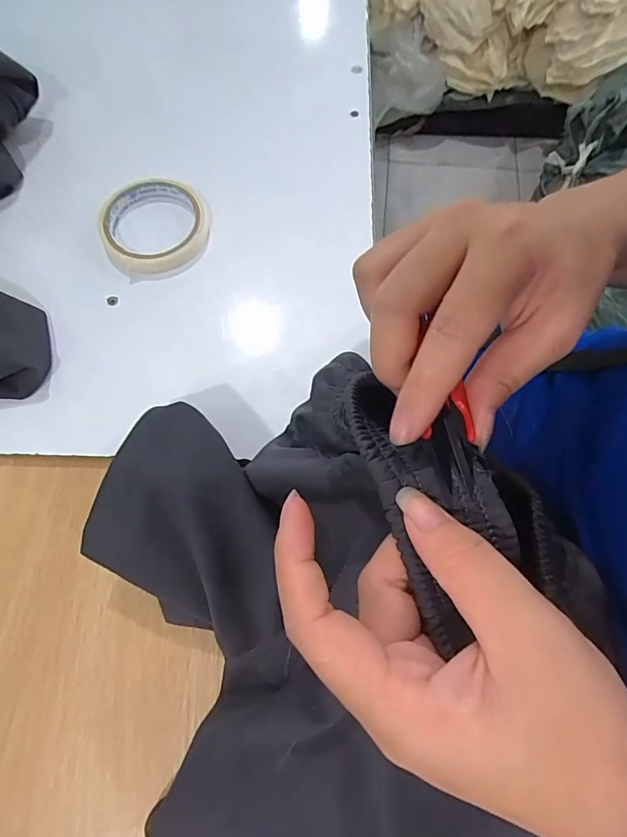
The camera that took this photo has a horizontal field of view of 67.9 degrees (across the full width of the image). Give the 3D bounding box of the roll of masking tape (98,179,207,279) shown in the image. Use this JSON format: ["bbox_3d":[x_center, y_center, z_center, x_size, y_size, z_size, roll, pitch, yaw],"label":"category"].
[{"bbox_3d":[-0.136,-0.164,0.399,0.087,0.020,0.095,0,69,1],"label":"roll of masking tape"}]

